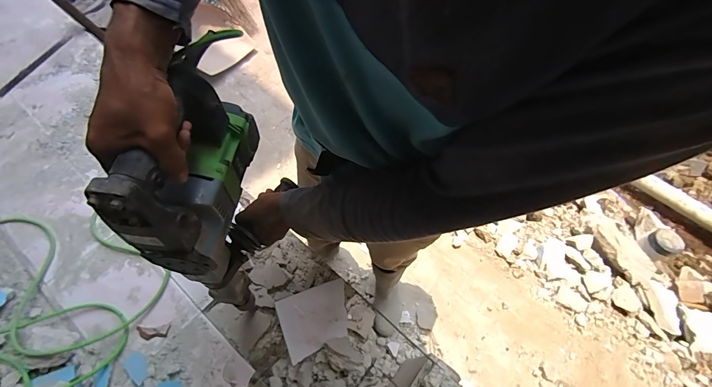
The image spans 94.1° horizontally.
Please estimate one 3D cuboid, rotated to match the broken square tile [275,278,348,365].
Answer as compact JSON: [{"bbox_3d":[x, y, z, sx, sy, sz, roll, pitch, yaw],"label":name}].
[{"bbox_3d":[-0.087,0.281,0.751,0.159,0.012,0.129,-13,66,-28],"label":"broken square tile"}]

